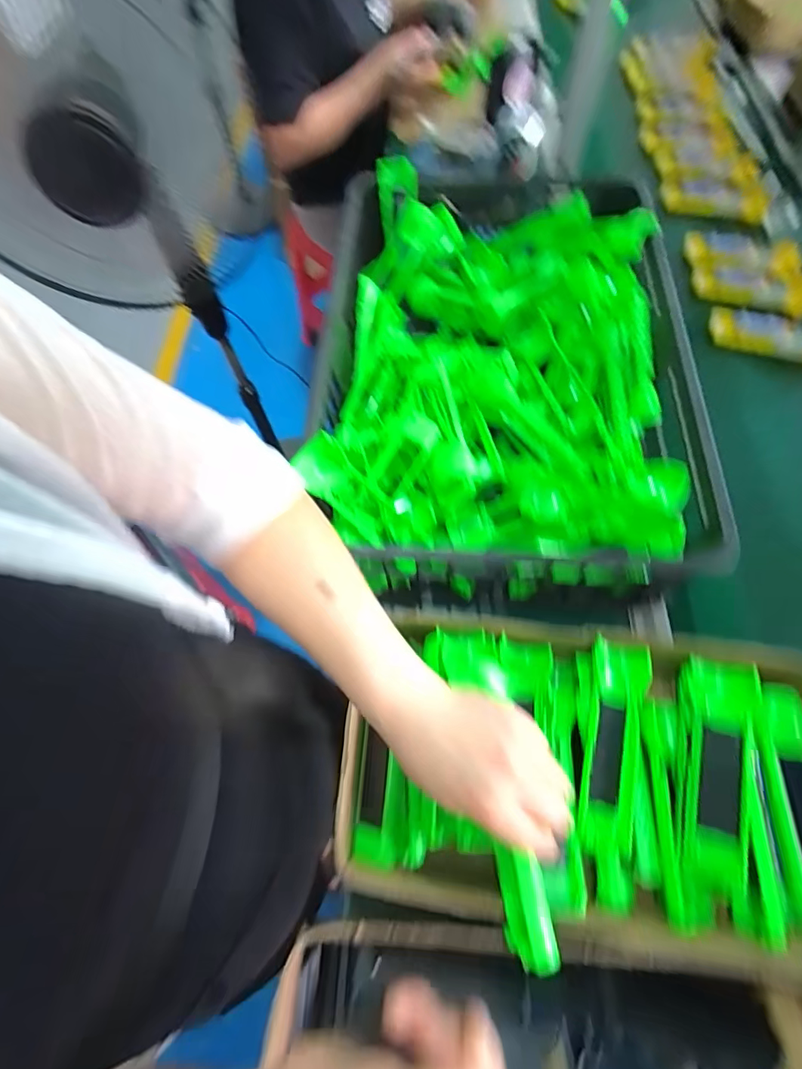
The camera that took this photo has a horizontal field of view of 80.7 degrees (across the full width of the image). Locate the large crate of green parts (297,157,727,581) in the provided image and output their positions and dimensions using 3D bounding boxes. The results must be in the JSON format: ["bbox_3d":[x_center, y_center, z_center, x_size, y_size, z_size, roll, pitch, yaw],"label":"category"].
[{"bbox_3d":[0.117,-0.247,0.585,0.396,0.117,0.662,-2,64,2],"label":"large crate of green parts"}]

